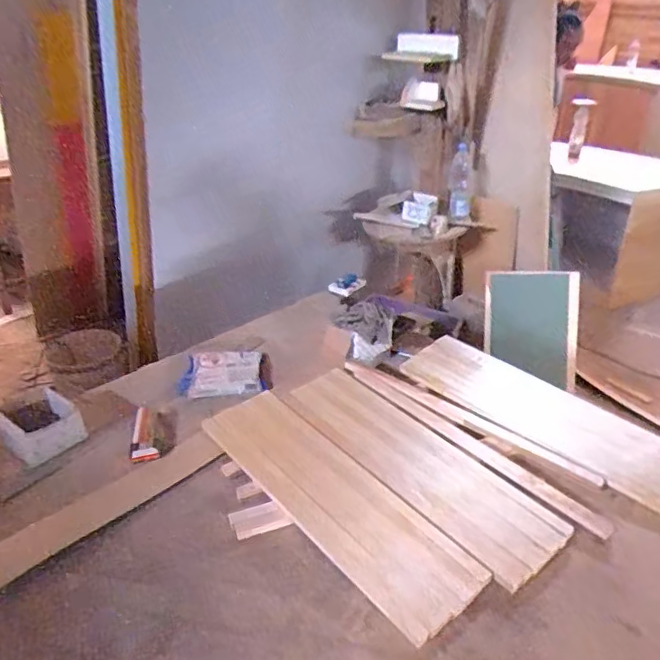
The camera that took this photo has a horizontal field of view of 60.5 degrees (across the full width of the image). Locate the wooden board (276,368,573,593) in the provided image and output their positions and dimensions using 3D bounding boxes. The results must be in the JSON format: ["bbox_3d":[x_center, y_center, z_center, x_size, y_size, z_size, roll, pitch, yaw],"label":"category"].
[{"bbox_3d":[0.154,0.247,1.100,0.170,0.017,0.585,-30,46,-33],"label":"wooden board"}]

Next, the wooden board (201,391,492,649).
[{"bbox_3d":[-0.002,0.300,1.038,0.164,0.016,0.587,-31,47,-31],"label":"wooden board"}]

